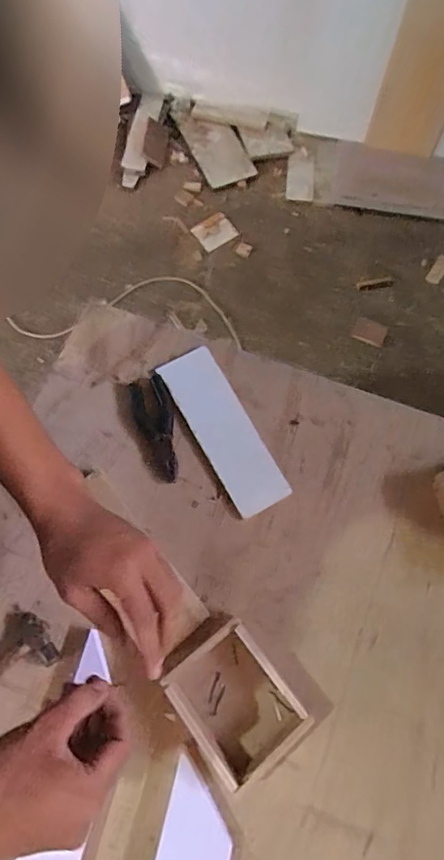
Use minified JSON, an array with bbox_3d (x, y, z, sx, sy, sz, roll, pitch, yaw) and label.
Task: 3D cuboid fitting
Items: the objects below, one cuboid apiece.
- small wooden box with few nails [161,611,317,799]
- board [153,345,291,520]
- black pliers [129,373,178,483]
[{"bbox_3d":[0.011,0.281,0.482,0.105,0.044,0.139,-39,74,-12],"label":"small wooden box with few nails"},{"bbox_3d":[-0.001,-0.005,0.596,0.076,0.010,0.236,-33,75,3],"label":"board"},{"bbox_3d":[-0.088,-0.002,0.608,0.051,0.010,0.147,-15,71,-4],"label":"black pliers"}]

